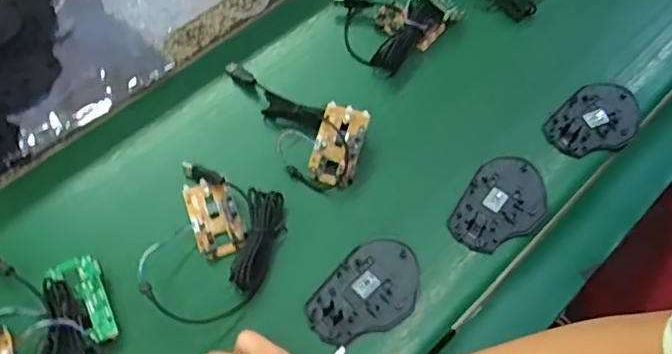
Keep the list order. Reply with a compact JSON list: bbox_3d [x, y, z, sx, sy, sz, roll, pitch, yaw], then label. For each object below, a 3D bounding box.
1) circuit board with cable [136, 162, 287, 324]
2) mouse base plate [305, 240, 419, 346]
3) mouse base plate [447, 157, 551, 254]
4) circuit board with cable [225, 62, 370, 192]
[{"bbox_3d":[-0.110,0.058,0.525,0.107,0.034,0.139,11,60,7],"label":"circuit board with cable"},{"bbox_3d":[0.028,0.100,0.505,0.071,0.008,0.106,38,66,21],"label":"mouse base plate"},{"bbox_3d":[0.156,0.026,0.544,0.073,0.006,0.108,34,65,19],"label":"mouse base plate"},{"bbox_3d":[-0.055,-0.057,0.594,0.185,0.030,0.083,29,64,17],"label":"circuit board with cable"}]

